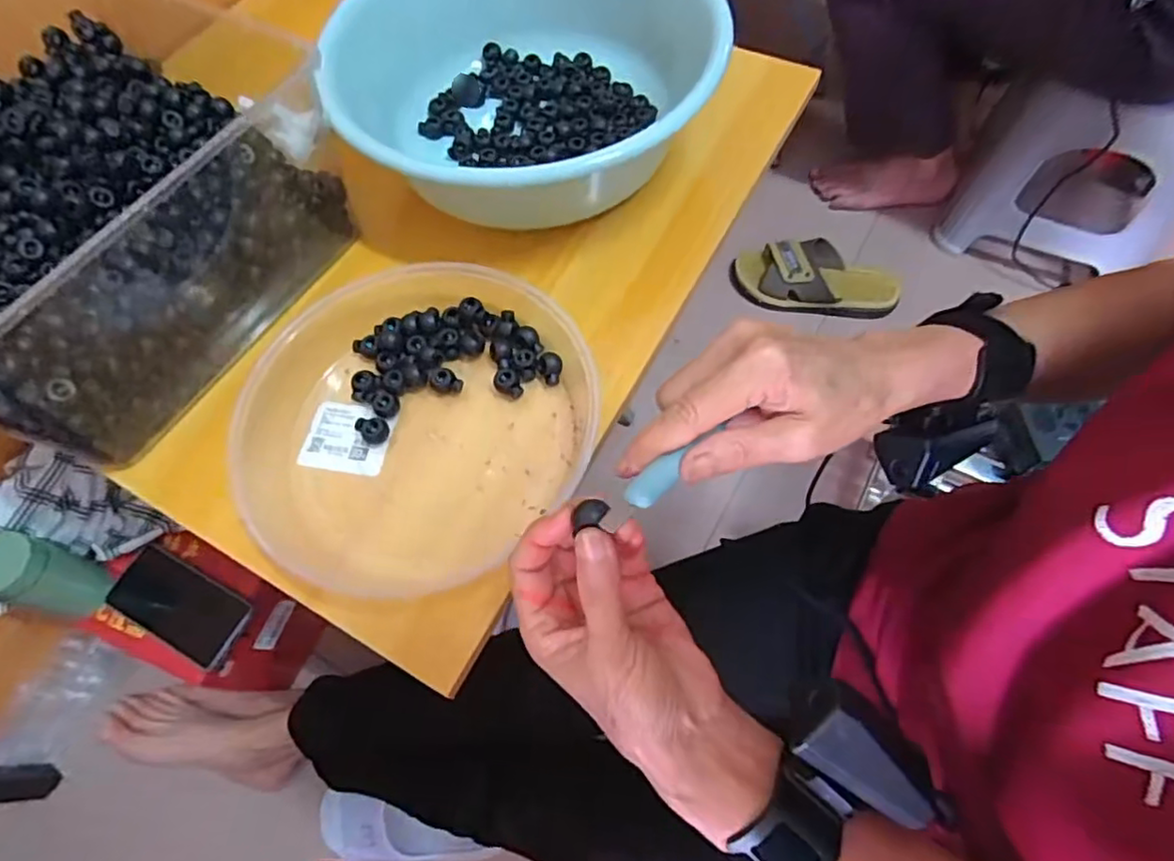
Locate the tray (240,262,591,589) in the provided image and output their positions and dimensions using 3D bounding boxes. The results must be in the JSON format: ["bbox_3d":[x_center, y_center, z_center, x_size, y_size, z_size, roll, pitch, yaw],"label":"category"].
[{"bbox_3d":[-0.121,-0.013,0.419,0.225,0.040,0.228,-1,64,3],"label":"tray"}]

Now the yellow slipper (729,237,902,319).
[{"bbox_3d":[0.381,-0.262,1.051,0.268,0.064,0.118,10,65,8],"label":"yellow slipper"}]

